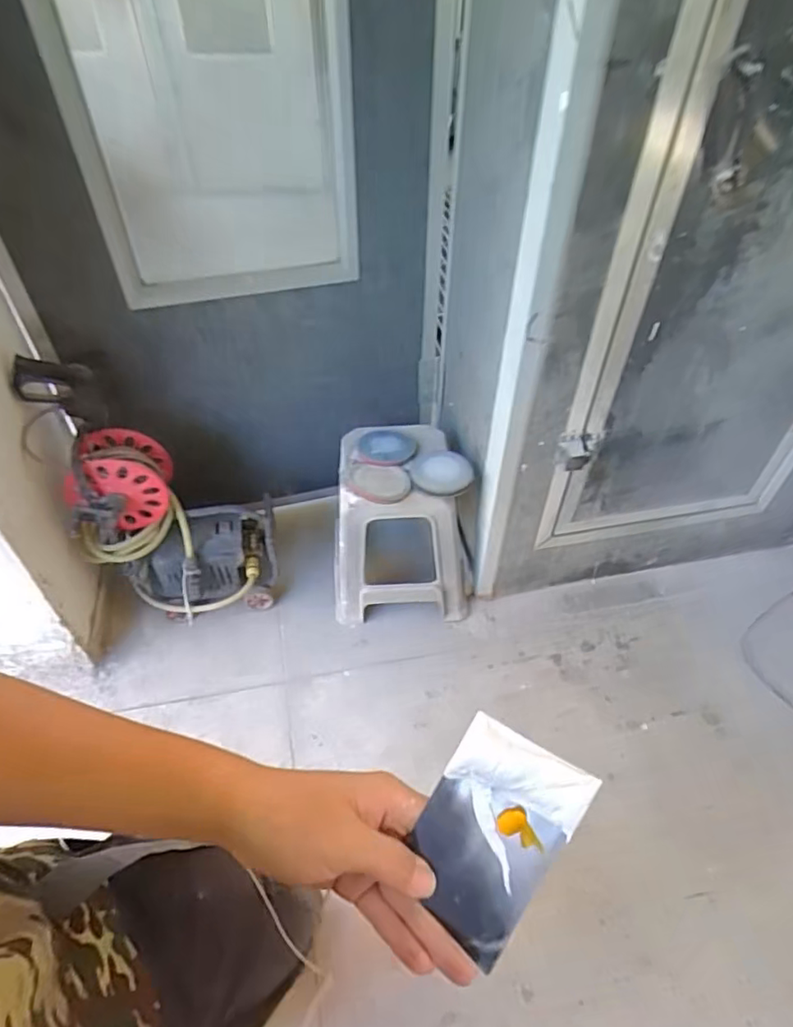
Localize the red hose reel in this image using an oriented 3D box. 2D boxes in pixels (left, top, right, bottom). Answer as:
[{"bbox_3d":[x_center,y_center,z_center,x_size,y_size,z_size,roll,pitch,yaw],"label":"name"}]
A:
[{"bbox_3d":[-0.656,-0.041,1.403,0.242,0.265,0.215,-16,54,-15],"label":"red hose reel"}]

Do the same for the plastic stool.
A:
[{"bbox_3d":[0.018,0.033,1.561,0.353,0.455,0.368,0,52,-3],"label":"plastic stool"}]

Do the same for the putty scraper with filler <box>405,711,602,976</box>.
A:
[{"bbox_3d":[0.050,0.182,0.324,0.073,0.011,0.121,28,99,11],"label":"putty scraper with filler"}]

